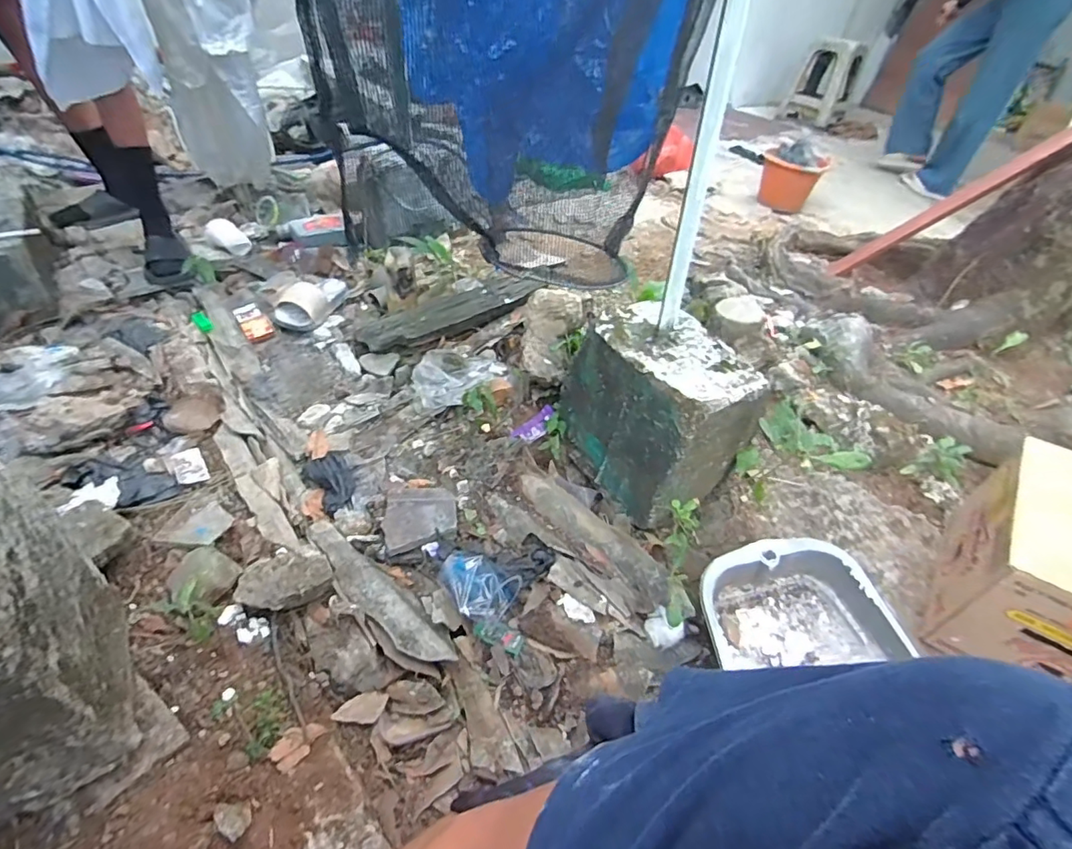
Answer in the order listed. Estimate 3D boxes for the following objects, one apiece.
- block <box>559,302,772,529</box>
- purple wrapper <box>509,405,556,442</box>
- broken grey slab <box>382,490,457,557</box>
[{"bbox_3d":[0.221,-0.028,0.972,0.207,0.267,0.308,-15,47,-24],"label":"block"},{"bbox_3d":[0.002,0.003,1.107,0.102,0.023,0.048,-41,57,-12],"label":"purple wrapper"},{"bbox_3d":[-0.200,0.159,0.903,0.127,0.018,0.119,-10,45,-18],"label":"broken grey slab"}]

